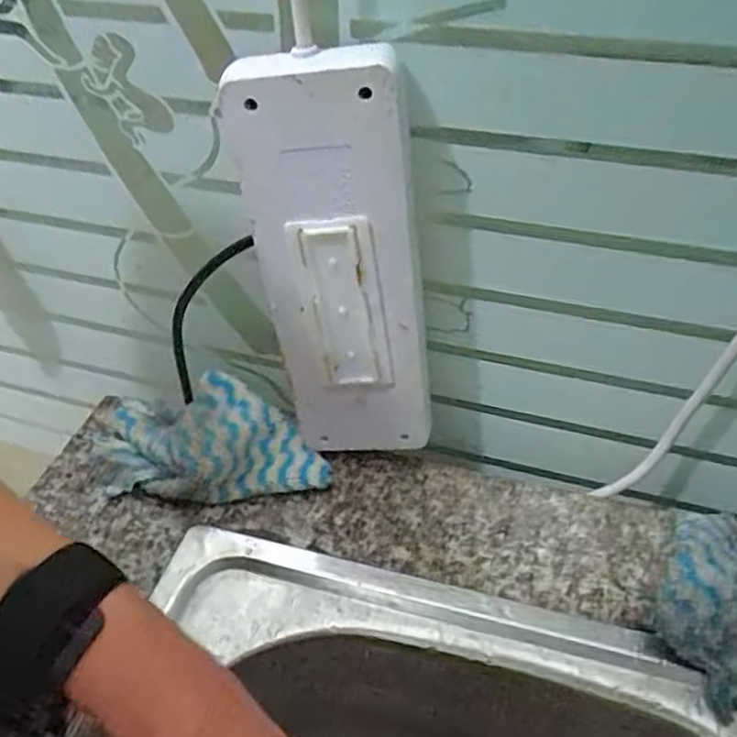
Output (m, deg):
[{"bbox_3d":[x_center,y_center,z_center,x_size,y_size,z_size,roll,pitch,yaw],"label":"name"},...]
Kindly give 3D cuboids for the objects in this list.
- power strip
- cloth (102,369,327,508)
[{"bbox_3d":[-0.013,-0.035,0.352,0.082,0.233,0.031,3,41,6],"label":"power strip"},{"bbox_3d":[-0.097,0.042,0.413,0.130,0.041,0.075,-8,41,-7],"label":"cloth"}]

